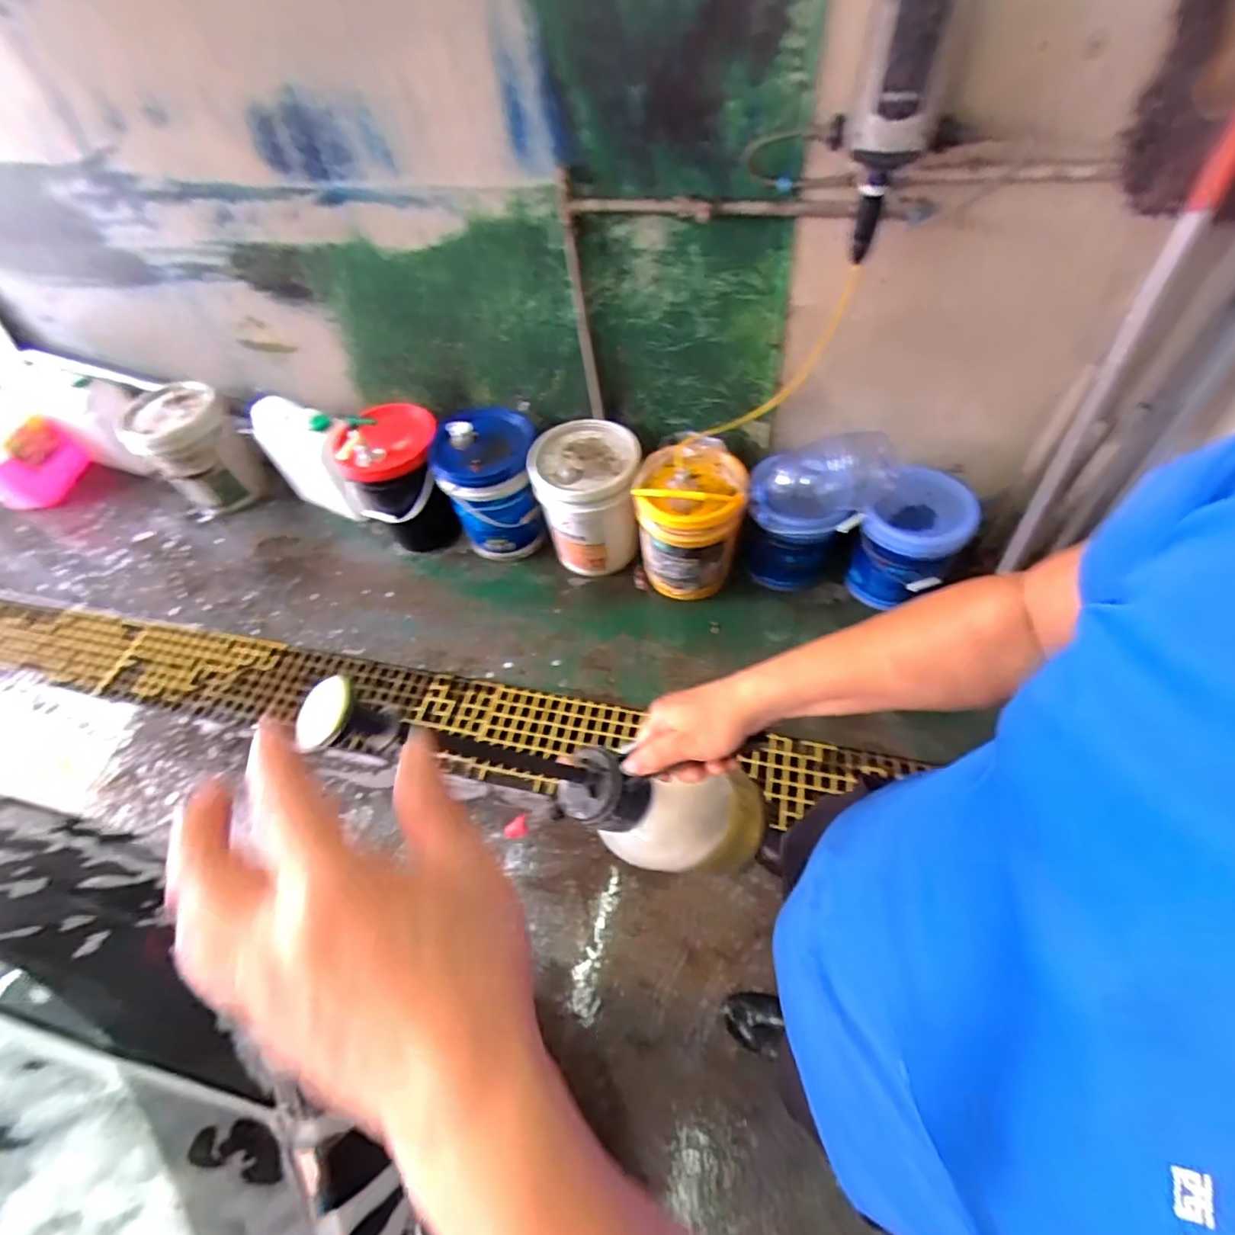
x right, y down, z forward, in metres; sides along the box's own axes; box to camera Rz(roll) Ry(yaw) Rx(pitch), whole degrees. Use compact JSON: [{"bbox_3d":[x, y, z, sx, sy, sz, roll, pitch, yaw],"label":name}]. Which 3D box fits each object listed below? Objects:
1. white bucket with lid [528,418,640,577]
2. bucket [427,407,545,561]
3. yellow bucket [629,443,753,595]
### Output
[{"bbox_3d":[-0.099,-0.364,1.812,0.297,0.390,0.291,-3,55,4],"label":"white bucket with lid"},{"bbox_3d":[-0.391,-0.404,1.874,0.290,0.422,0.299,-5,55,2],"label":"bucket"},{"bbox_3d":[0.212,-0.282,1.723,0.290,0.438,0.305,-3,55,4],"label":"yellow bucket"}]

